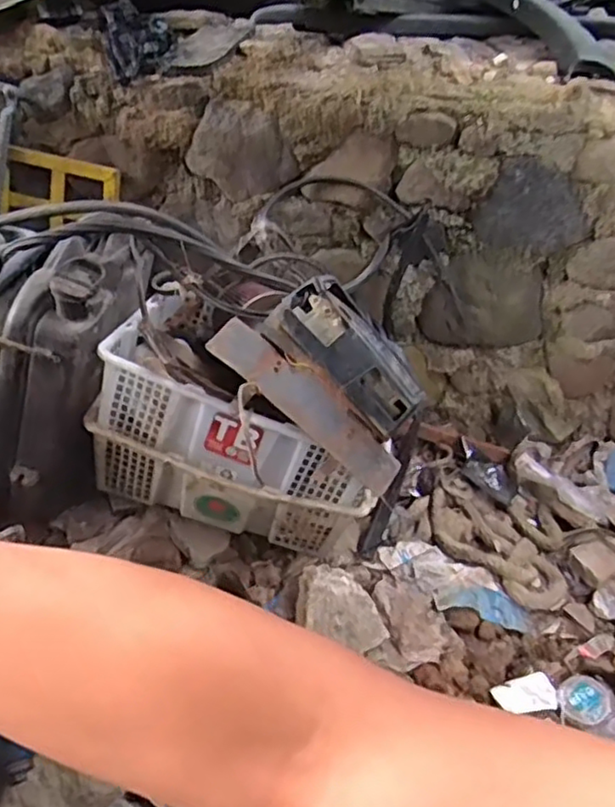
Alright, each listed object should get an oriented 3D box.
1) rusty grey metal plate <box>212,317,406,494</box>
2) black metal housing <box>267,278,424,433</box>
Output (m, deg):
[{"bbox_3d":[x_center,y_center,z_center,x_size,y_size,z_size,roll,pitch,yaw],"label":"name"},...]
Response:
[{"bbox_3d":[0.004,0.003,0.998,0.344,0.014,0.081,41,57,-10],"label":"rusty grey metal plate"},{"bbox_3d":[0.063,-0.073,1.035,0.268,0.126,0.090,47,3,5],"label":"black metal housing"}]

